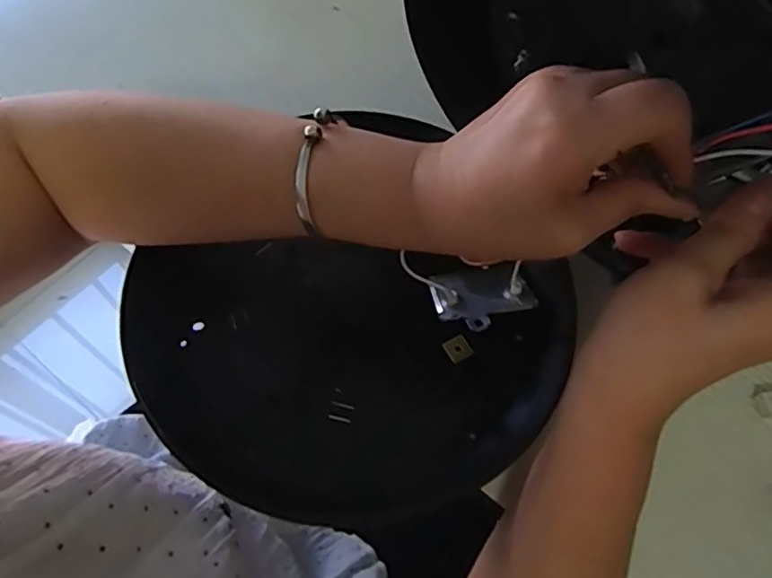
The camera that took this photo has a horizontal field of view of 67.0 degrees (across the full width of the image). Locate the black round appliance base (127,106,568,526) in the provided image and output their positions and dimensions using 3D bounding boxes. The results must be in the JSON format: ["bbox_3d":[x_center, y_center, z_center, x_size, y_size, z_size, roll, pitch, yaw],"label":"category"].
[{"bbox_3d":[-0.021,0.012,0.357,0.242,0.039,0.240,1,64,-2],"label":"black round appliance base"}]

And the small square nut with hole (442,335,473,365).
[{"bbox_3d":[0.044,0.037,0.356,0.014,0.004,0.015,-29,69,-16],"label":"small square nut with hole"}]

